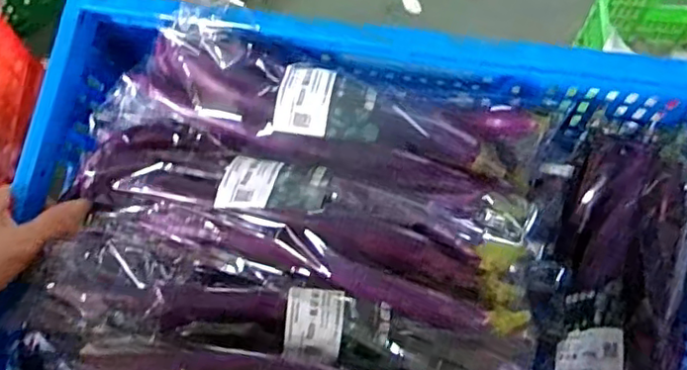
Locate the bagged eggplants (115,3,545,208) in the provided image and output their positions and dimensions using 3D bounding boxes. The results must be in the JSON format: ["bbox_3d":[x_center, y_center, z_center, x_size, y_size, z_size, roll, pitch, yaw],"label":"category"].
[{"bbox_3d":[-0.014,-0.058,0.496,0.333,0.054,0.100,17,69,7],"label":"bagged eggplants"}]

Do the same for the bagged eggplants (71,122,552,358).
[{"bbox_3d":[-0.032,0.023,0.464,0.362,0.070,0.090,17,69,7],"label":"bagged eggplants"}]

